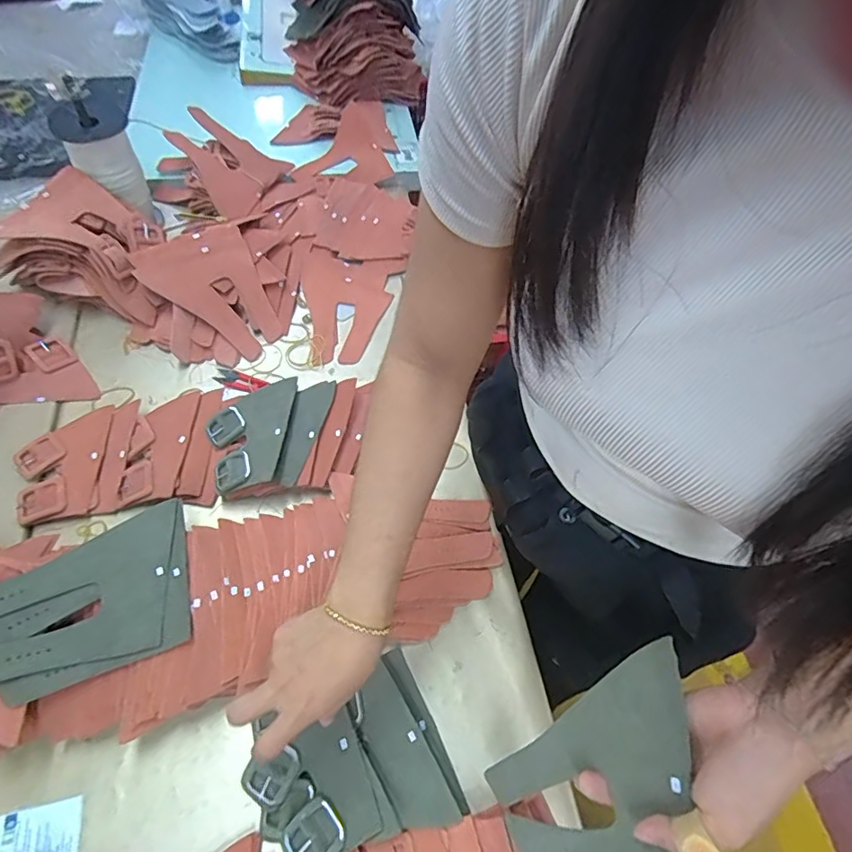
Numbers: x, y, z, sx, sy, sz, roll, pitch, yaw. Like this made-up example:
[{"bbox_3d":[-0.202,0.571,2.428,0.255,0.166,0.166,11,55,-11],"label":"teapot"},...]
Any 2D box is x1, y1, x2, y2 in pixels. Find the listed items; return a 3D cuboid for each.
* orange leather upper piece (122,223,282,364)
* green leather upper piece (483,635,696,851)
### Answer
[{"bbox_3d":[-0.304,-0.187,0.742,0.152,0.059,0.207,-28,98,-29],"label":"orange leather upper piece"},{"bbox_3d":[0.129,0.259,0.360,0.014,0.196,0.121,17,30,-44],"label":"green leather upper piece"}]

